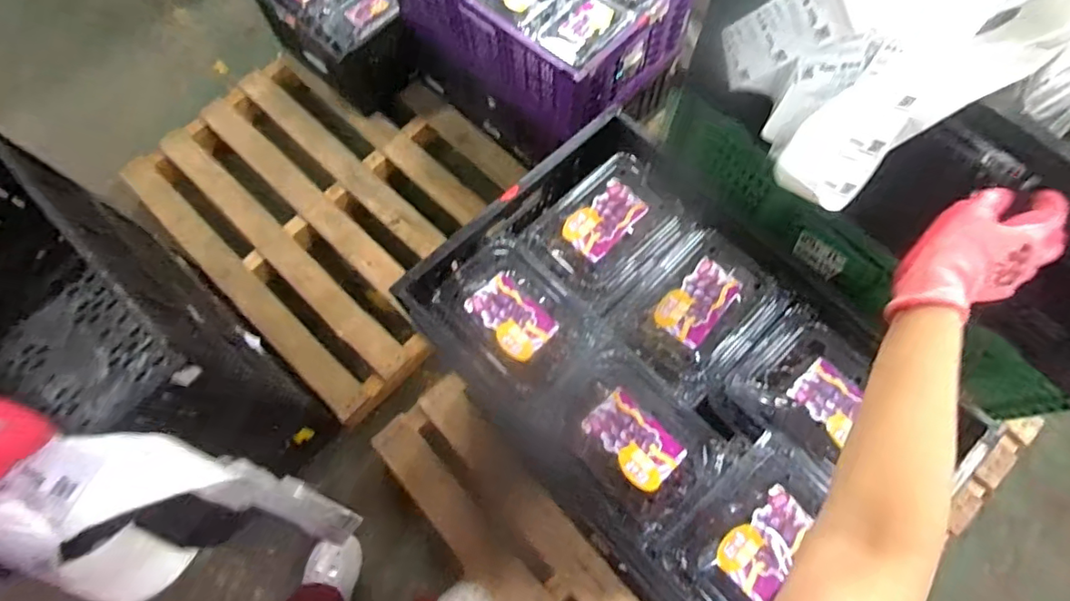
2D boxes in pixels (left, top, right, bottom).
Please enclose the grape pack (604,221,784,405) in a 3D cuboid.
[{"bbox_3d":[0.204,0.014,0.708,0.184,0.075,0.155,-41,72,-14],"label":"grape pack"}]

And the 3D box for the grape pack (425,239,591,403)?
[{"bbox_3d":[-0.034,0.009,0.698,0.172,0.062,0.142,39,74,16],"label":"grape pack"}]

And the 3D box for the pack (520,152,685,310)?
[{"bbox_3d":[0.094,-0.099,0.735,0.199,0.066,0.141,-42,72,-14],"label":"pack"}]

